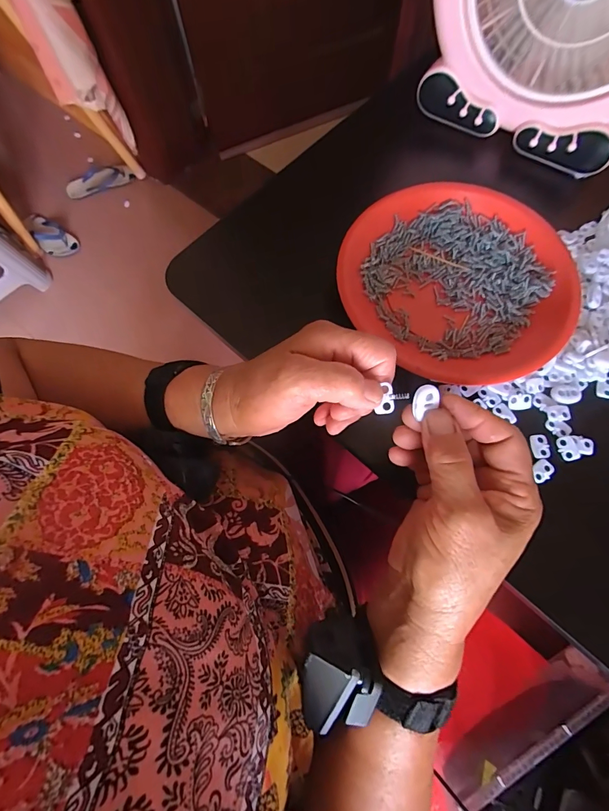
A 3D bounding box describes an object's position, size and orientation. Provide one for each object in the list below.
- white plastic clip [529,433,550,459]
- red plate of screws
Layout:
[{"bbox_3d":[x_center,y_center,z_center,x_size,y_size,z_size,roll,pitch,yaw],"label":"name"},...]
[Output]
[{"bbox_3d":[0.183,0.031,0.294,0.015,0.004,0.018,-12,72,-3],"label":"white plastic clip"},{"bbox_3d":[0.137,-0.112,0.329,0.189,0.027,0.188,0,72,0],"label":"red plate of screws"}]

